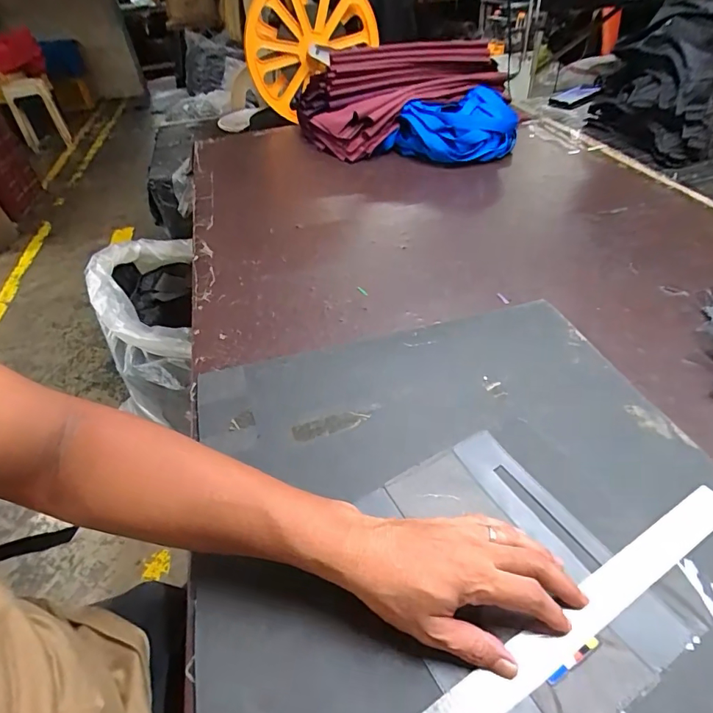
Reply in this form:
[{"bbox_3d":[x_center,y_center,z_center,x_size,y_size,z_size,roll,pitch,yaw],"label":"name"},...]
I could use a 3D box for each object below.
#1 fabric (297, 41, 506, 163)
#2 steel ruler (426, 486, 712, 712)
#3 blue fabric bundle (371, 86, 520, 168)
[{"bbox_3d":[0.117,-0.661,1.115,0.487,0.200,0.304,-17,44,-14],"label":"fabric"},{"bbox_3d":[0.130,0.210,0.318,0.438,0.005,0.028,-24,46,-20],"label":"steel ruler"},{"bbox_3d":[0.202,-0.525,1.016,0.306,0.127,0.143,7,44,12],"label":"blue fabric bundle"}]

